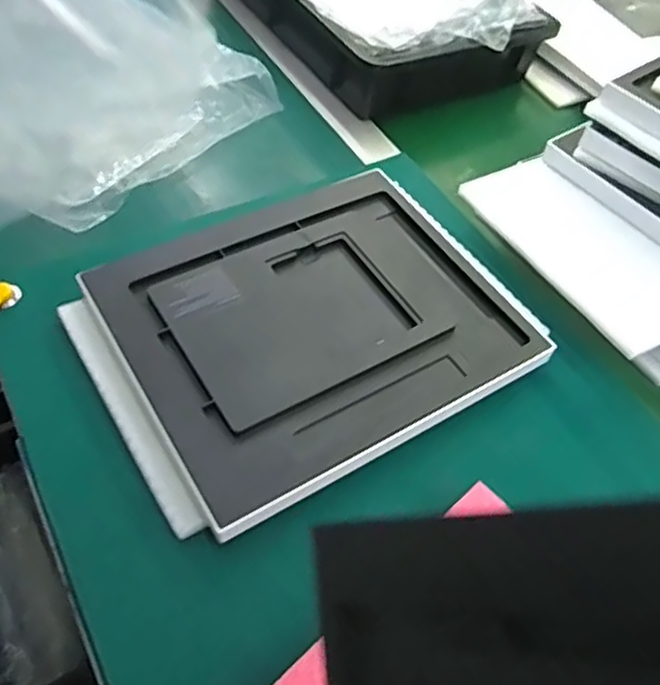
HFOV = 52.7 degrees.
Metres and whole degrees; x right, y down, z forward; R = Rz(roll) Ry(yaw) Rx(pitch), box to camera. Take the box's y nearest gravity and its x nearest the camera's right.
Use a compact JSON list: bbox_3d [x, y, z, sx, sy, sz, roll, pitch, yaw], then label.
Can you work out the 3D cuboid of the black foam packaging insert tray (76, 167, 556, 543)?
[{"bbox_3d":[-0.004,-0.022,0.542,0.314,0.030,0.250,-24,55,-23],"label":"black foam packaging insert tray"}]

